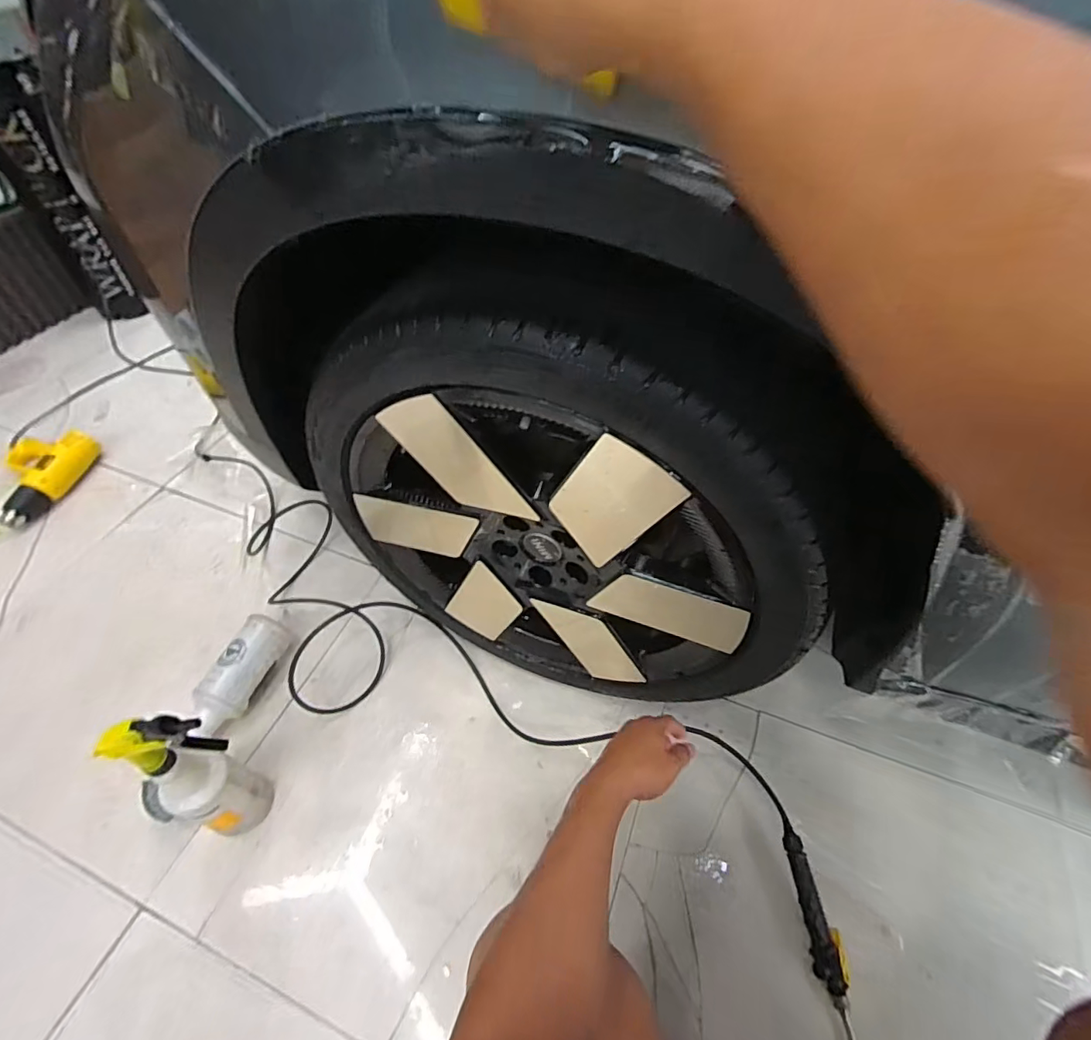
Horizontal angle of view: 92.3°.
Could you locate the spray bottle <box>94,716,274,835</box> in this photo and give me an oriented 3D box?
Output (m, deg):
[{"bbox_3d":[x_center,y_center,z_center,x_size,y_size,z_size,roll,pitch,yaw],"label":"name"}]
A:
[{"bbox_3d":[-0.439,0.325,0.661,0.093,0.306,0.078,5,51,5],"label":"spray bottle"}]

